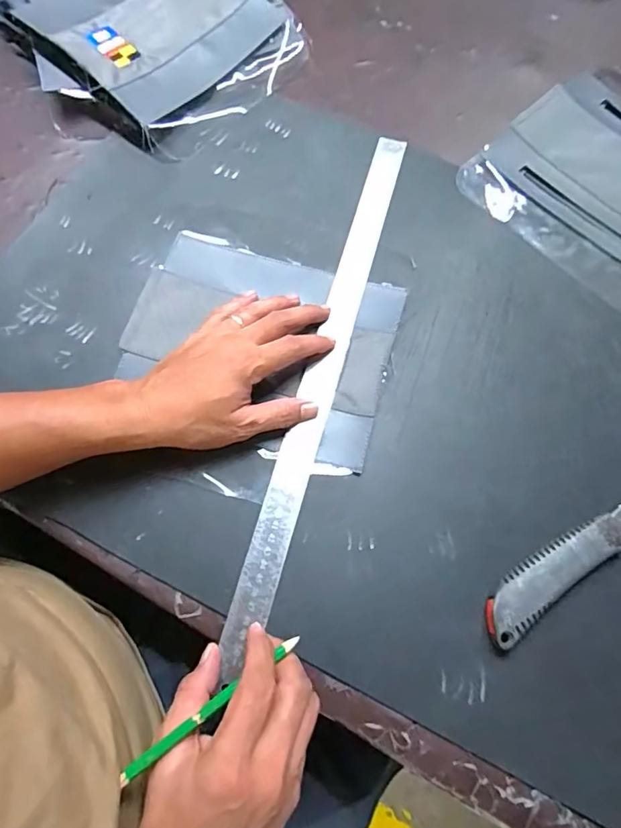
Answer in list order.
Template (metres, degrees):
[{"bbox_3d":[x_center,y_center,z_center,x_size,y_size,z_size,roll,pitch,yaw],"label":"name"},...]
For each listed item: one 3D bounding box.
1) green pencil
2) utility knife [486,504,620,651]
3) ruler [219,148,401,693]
[{"bbox_3d":[-0.058,0.178,0.309,0.126,0.004,0.008,-32,74,-19],"label":"green pencil"},{"bbox_3d":[0.192,0.106,0.375,0.164,0.016,0.035,-33,74,-13],"label":"utility knife"},{"bbox_3d":[0.016,-0.051,0.435,0.033,0.009,0.498,17,70,4],"label":"ruler"}]

